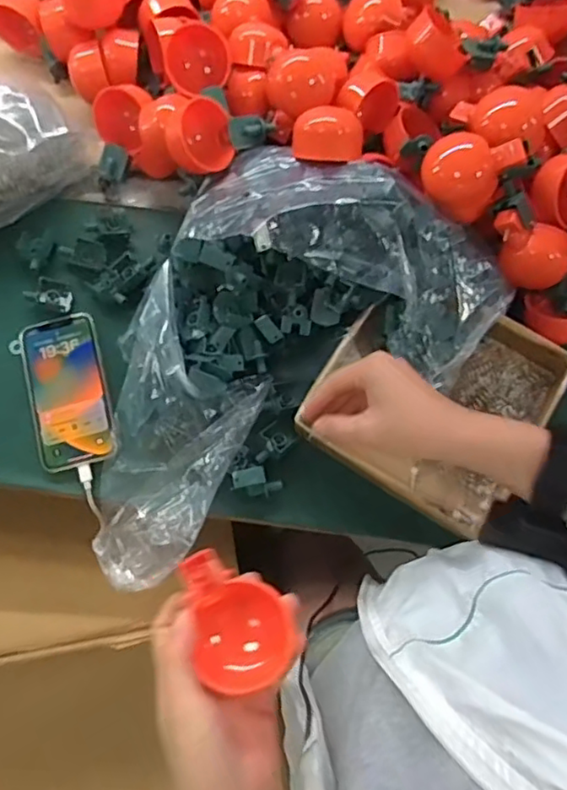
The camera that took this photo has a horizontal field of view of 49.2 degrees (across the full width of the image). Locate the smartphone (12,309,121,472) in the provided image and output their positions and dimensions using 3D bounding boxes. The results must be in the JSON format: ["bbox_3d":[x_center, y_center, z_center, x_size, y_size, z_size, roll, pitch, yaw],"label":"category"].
[{"bbox_3d":[-0.208,-0.005,0.593,0.078,0.011,0.147,-17,76,-4],"label":"smartphone"}]

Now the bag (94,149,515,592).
[{"bbox_3d":[-0.027,-0.032,0.532,0.257,0.111,0.414,42,79,10],"label":"bag"}]

